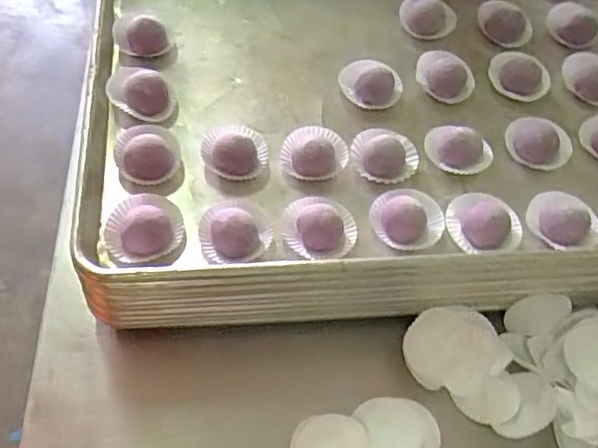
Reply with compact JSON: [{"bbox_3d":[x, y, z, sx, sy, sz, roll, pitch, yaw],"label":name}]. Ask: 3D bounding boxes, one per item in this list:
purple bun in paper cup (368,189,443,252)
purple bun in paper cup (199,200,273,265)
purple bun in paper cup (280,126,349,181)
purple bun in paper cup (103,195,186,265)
[{"bbox_3d":[0.089,-0.003,0.488,0.060,0.023,0.055,2,59,-4],"label":"purple bun in paper cup"},{"bbox_3d":[-0.050,0.002,0.468,0.055,0.025,0.055,-3,59,-7],"label":"purple bun in paper cup"},{"bbox_3d":[0.014,-0.064,0.514,0.057,0.023,0.049,7,59,-2],"label":"purple bun in paper cup"},{"bbox_3d":[-0.123,0.003,0.463,0.059,0.028,0.054,2,59,-4],"label":"purple bun in paper cup"}]

